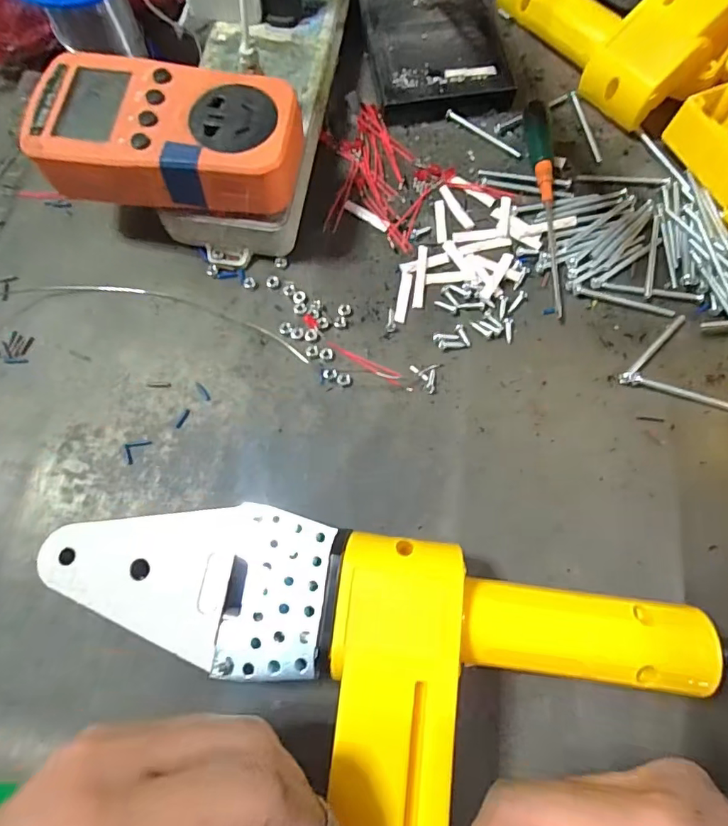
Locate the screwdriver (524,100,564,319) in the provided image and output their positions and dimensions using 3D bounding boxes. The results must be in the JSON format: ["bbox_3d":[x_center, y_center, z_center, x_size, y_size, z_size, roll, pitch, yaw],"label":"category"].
[{"bbox_3d":[0.109,-0.126,0.294,0.014,0.015,0.142,-1,72,-1],"label":"screwdriver"}]

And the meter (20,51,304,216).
[{"bbox_3d":[-0.096,-0.137,0.247,0.123,0.032,0.066,9,73,2],"label":"meter"}]

